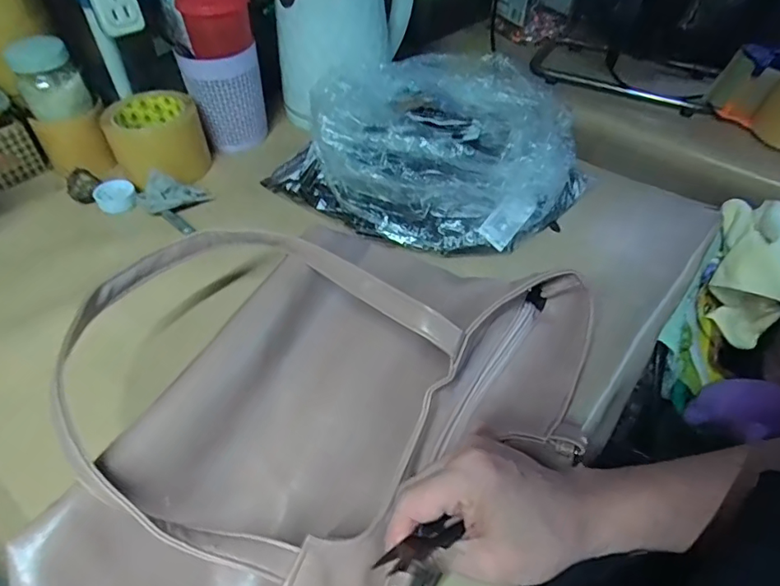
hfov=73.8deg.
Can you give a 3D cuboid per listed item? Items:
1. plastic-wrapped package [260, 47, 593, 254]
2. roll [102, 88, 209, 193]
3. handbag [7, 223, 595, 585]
[{"bbox_3d":[0.052,-0.157,0.547,0.254,0.128,0.238,33,55,26],"label":"plastic-wrapped package"},{"bbox_3d":[-0.267,-0.179,0.603,0.101,0.068,0.092,-18,50,-16],"label":"roll"},{"bbox_3d":[-0.051,0.065,0.354,0.301,0.081,0.389,31,54,25],"label":"handbag"}]

